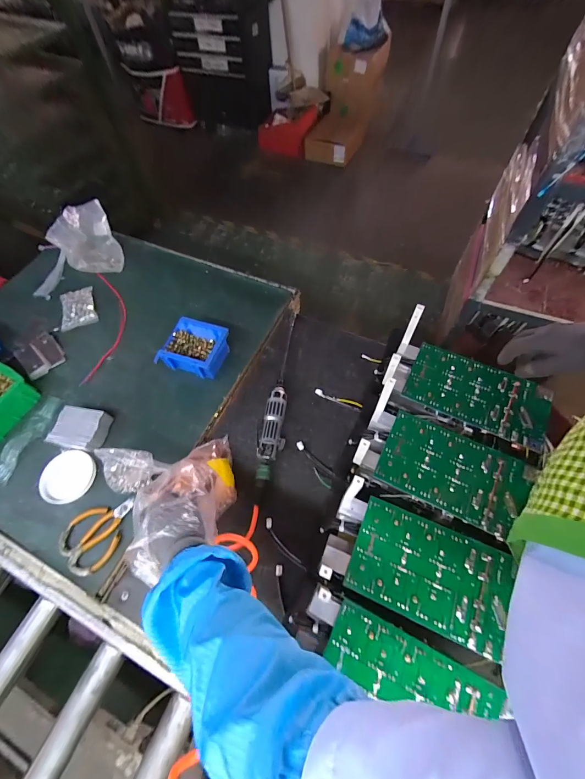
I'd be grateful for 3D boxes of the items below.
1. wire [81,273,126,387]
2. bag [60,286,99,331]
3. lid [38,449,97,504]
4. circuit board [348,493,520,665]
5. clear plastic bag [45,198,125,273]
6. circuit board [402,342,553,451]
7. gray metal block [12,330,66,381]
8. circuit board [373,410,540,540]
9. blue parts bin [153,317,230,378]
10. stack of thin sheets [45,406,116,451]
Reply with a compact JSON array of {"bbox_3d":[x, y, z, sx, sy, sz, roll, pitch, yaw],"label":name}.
[{"bbox_3d":[-0.470,-0.173,0.817,0.090,0.008,0.350,-9,65,-1],"label":"wire"},{"bbox_3d":[-0.559,-0.215,0.834,0.085,0.018,0.134,-21,64,-8],"label":"bag"},{"bbox_3d":[-0.435,0.168,0.620,0.098,0.009,0.098,-1,63,2],"label":"lid"},{"bbox_3d":[0.181,0.242,0.427,0.193,0.013,0.124,20,66,12],"label":"circuit board"},{"bbox_3d":[-0.555,-0.406,0.868,0.155,0.124,0.147,-32,66,-13],"label":"clear plastic bag"},{"bbox_3d":[0.311,0.004,0.542,0.219,0.013,0.118,24,67,14],"label":"circuit board"},{"bbox_3d":[-0.603,-0.084,0.763,0.085,0.024,0.113,-41,69,-17],"label":"gray metal block"},{"bbox_3d":[0.244,0.124,0.486,0.206,0.010,0.123,25,67,14],"label":"circuit board"},{"bbox_3d":[-0.224,-0.091,0.725,0.144,0.068,0.119,16,65,10],"label":"blue parts bin"},{"bbox_3d":[-0.431,0.079,0.654,0.098,0.042,0.083,9,64,7],"label":"stack of thin sheets"}]

